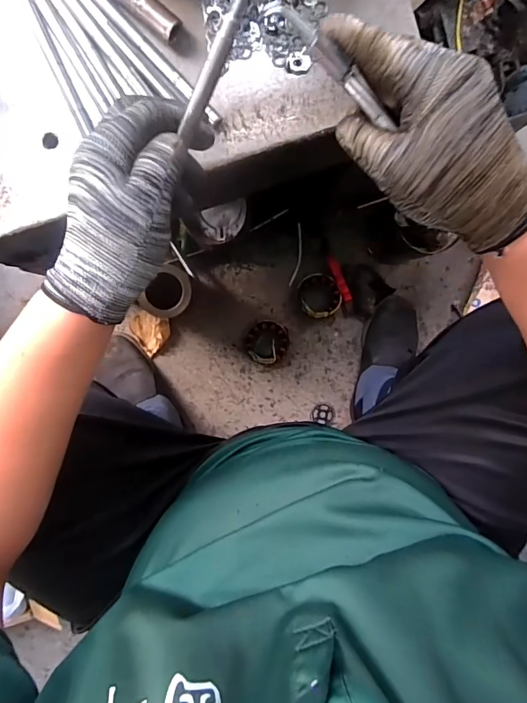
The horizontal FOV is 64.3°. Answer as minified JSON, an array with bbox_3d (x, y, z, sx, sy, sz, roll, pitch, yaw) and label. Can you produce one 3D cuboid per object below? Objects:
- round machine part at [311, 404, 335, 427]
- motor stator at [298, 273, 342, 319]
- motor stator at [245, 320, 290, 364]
[{"bbox_3d":[0.124,0.131,0.865,0.048,0.005,0.041,16,94,-6],"label":"round machine part"},{"bbox_3d":[0.106,-0.108,0.815,0.077,0.038,0.085,-13,96,-3],"label":"motor stator"},{"bbox_3d":[0.006,-0.019,0.824,0.087,0.040,0.084,2,95,-5],"label":"motor stator"}]

